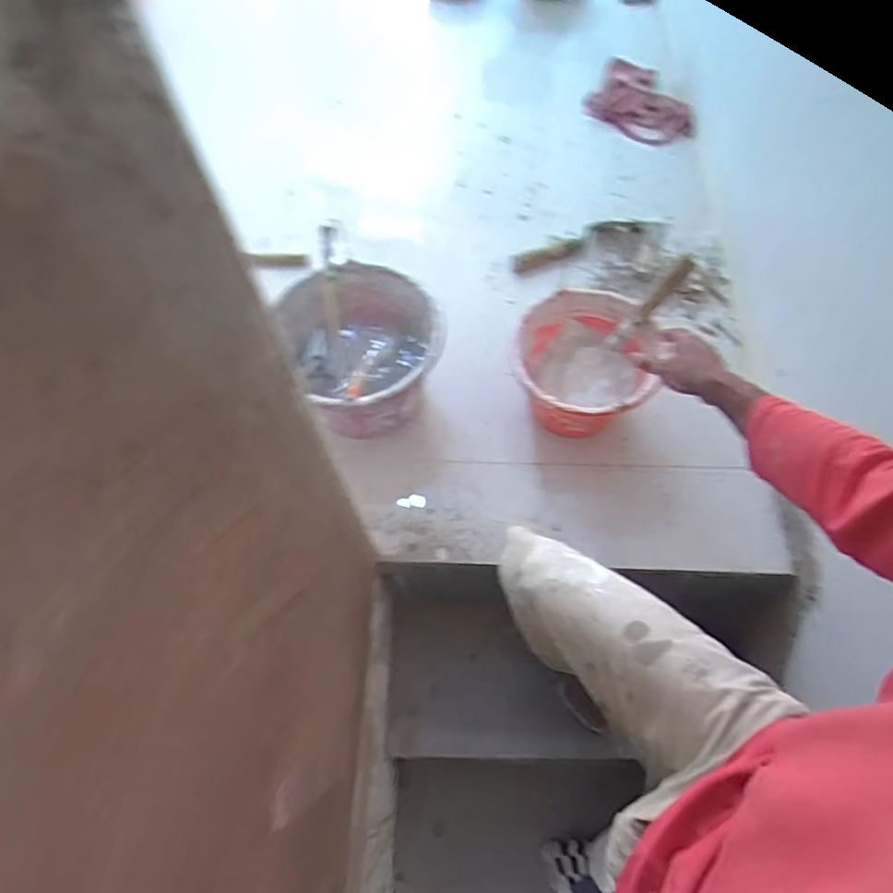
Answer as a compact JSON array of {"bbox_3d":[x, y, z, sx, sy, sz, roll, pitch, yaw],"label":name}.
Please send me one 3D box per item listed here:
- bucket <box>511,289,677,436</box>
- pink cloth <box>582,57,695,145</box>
[{"bbox_3d":[0.226,-0.123,0.989,0.229,0.156,0.241,5,62,5],"label":"bucket"},{"bbox_3d":[0.530,-0.921,1.536,0.284,0.062,0.289,22,64,13],"label":"pink cloth"}]

